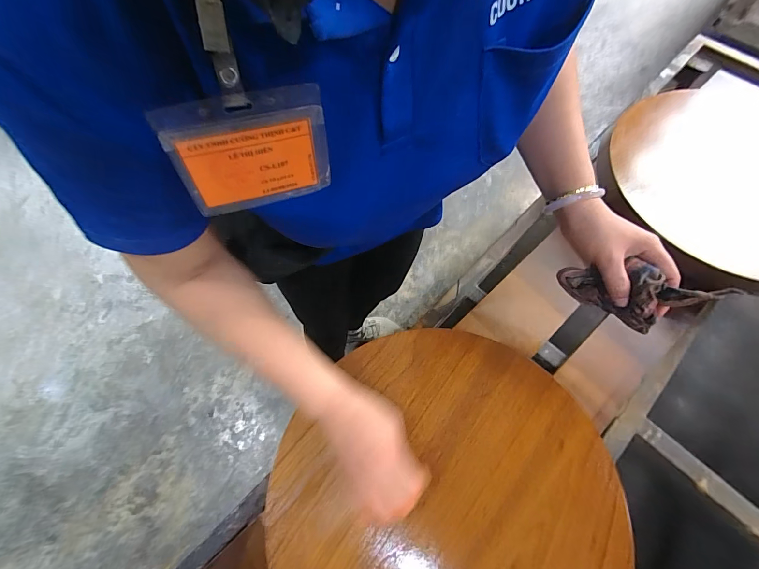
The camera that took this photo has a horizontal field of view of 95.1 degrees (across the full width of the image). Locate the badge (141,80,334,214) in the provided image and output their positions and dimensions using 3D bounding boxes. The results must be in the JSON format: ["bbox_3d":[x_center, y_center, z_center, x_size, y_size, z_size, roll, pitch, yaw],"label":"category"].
[{"bbox_3d":[-0.085,-0.087,0.240,0.097,0.083,0.004,-17,58,-11],"label":"badge"}]

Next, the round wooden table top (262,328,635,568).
[{"bbox_3d":[0.078,0.255,0.403,0.385,0.031,0.392,1,66,-2],"label":"round wooden table top"}]

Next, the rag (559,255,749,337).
[{"bbox_3d":[0.300,0.013,0.416,0.160,0.062,0.054,13,60,43],"label":"rag"}]

